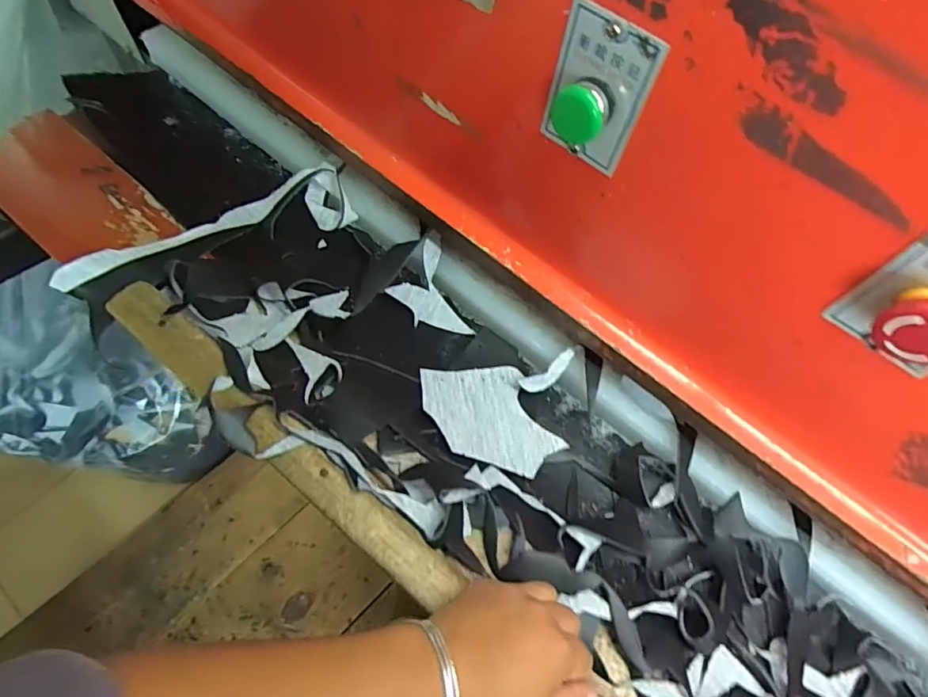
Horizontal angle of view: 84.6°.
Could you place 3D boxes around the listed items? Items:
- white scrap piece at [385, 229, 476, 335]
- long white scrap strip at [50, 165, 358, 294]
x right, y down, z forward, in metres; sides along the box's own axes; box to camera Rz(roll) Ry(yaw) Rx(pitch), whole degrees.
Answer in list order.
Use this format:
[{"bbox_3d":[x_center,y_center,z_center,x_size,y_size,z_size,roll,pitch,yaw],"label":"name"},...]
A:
[{"bbox_3d":[-0.039,-0.059,0.518,0.077,0.044,0.104,-20,65,-13],"label":"white scrap piece"},{"bbox_3d":[-0.246,-0.117,0.499,0.274,0.062,0.082,-29,67,-30],"label":"long white scrap strip"}]

